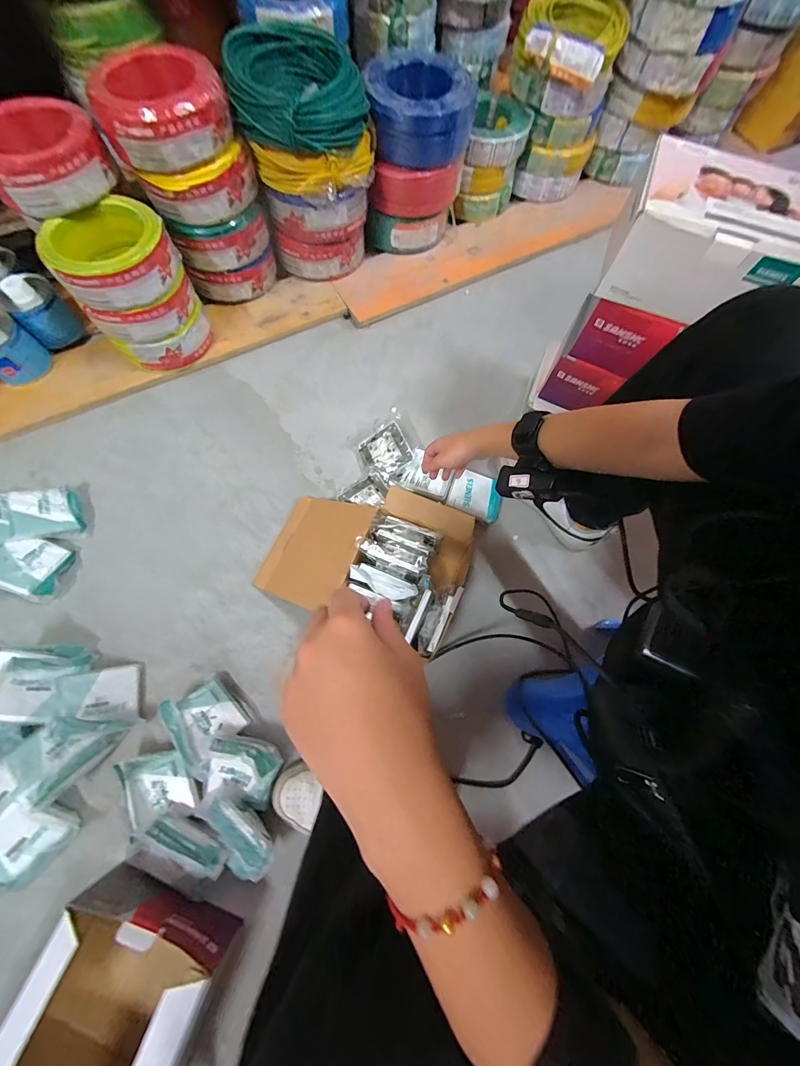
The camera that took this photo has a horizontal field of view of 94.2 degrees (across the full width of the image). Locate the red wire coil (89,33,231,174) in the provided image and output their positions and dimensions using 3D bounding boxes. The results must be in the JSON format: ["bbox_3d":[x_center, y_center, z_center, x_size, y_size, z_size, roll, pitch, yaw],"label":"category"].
[{"bbox_3d":[-0.373,-0.671,0.588,0.194,0.074,0.162,-22,73,-10],"label":"red wire coil"}]

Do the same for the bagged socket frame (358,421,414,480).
[{"bbox_3d":[-0.026,-0.153,0.700,0.086,0.024,0.090,-31,74,4],"label":"bagged socket frame"}]

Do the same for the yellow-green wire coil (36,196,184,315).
[{"bbox_3d":[-0.465,-0.453,0.613,0.152,0.083,0.190,42,74,11],"label":"yellow-green wire coil"}]

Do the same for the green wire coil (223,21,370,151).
[{"bbox_3d":[-0.169,-0.755,0.635,0.221,0.078,0.228,-2,71,-3],"label":"green wire coil"}]

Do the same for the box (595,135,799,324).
[{"bbox_3d":[0.388,-0.370,0.467,0.209,0.101,0.170,27,72,7],"label":"box"}]

